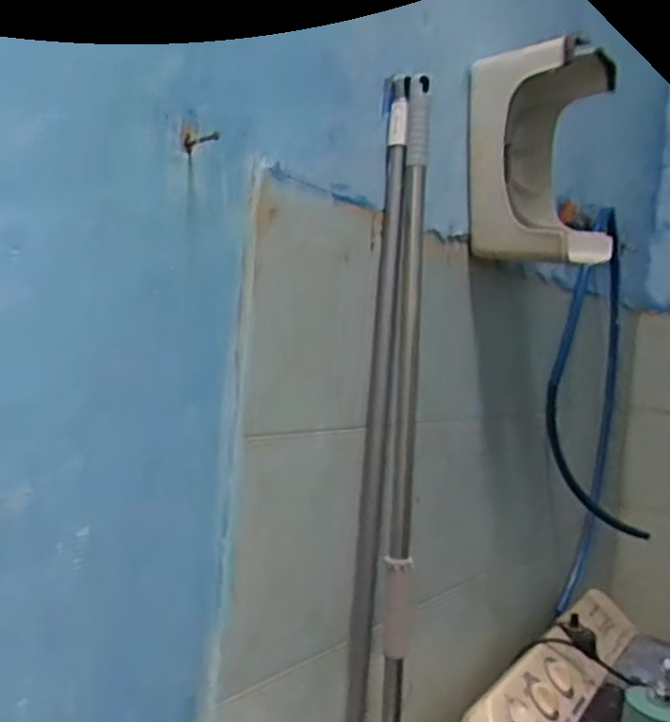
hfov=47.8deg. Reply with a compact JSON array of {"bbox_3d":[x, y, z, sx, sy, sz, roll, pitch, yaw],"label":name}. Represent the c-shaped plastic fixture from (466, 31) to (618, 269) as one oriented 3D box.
[{"bbox_3d":[0.298,-0.284,1.095,0.155,0.284,0.237,6,2,34],"label":"c-shaped plastic fixture"}]

